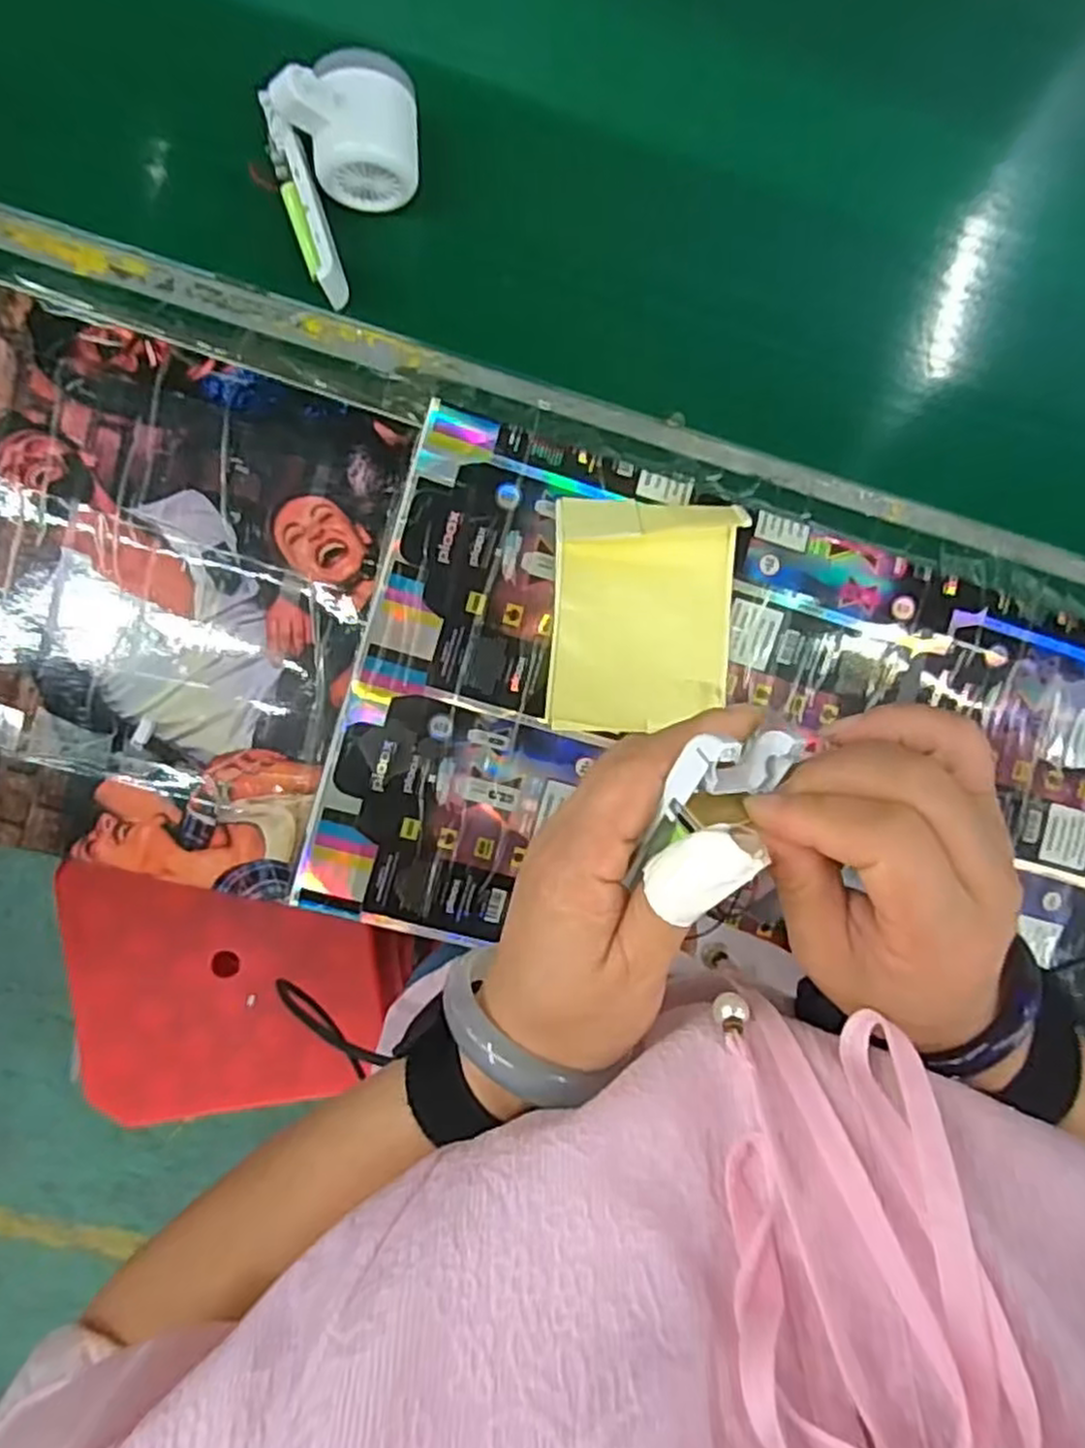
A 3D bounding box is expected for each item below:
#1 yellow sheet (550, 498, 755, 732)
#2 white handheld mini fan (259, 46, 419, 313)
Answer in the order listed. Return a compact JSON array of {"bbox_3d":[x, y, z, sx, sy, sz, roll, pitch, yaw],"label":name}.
[{"bbox_3d":[0.061,-0.065,0.461,0.109,0.029,0.137,2,91,-6],"label":"yellow sheet"},{"bbox_3d":[-0.113,-0.316,0.418,0.068,0.062,0.116,36,88,-6],"label":"white handheld mini fan"}]

